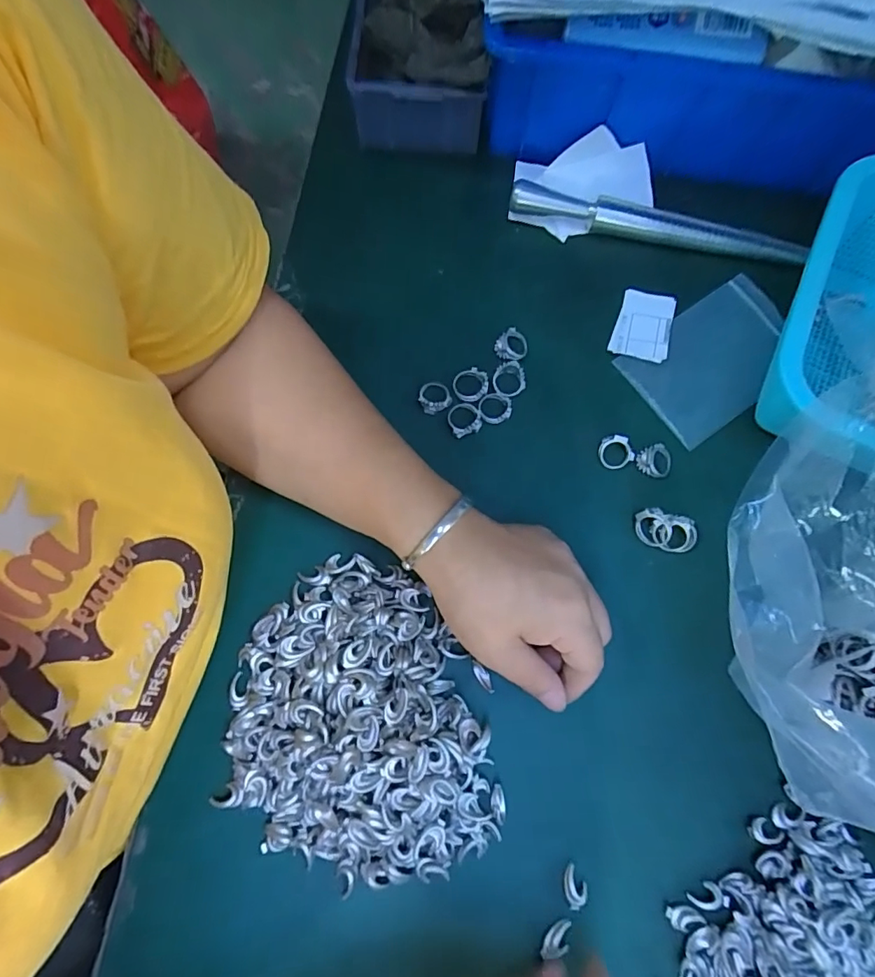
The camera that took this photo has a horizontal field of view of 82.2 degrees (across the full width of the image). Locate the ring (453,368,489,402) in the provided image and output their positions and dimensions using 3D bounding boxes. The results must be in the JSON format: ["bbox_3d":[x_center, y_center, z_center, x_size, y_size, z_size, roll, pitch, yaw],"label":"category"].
[{"bbox_3d":[0.023,-0.070,0.337,0.022,0.009,0.021,0,75,-2],"label":"ring"}]

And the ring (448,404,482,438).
[{"bbox_3d":[0.018,-0.046,0.334,0.020,0.008,0.022,0,75,-2],"label":"ring"}]

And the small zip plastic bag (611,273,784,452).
[{"bbox_3d":[0.194,-0.090,0.348,0.121,0.005,0.078,-34,79,-10],"label":"small zip plastic bag"}]

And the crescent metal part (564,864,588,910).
[{"bbox_3d":[0.074,0.216,0.271,0.012,0.004,0.019,-16,75,-5],"label":"crescent metal part"}]

